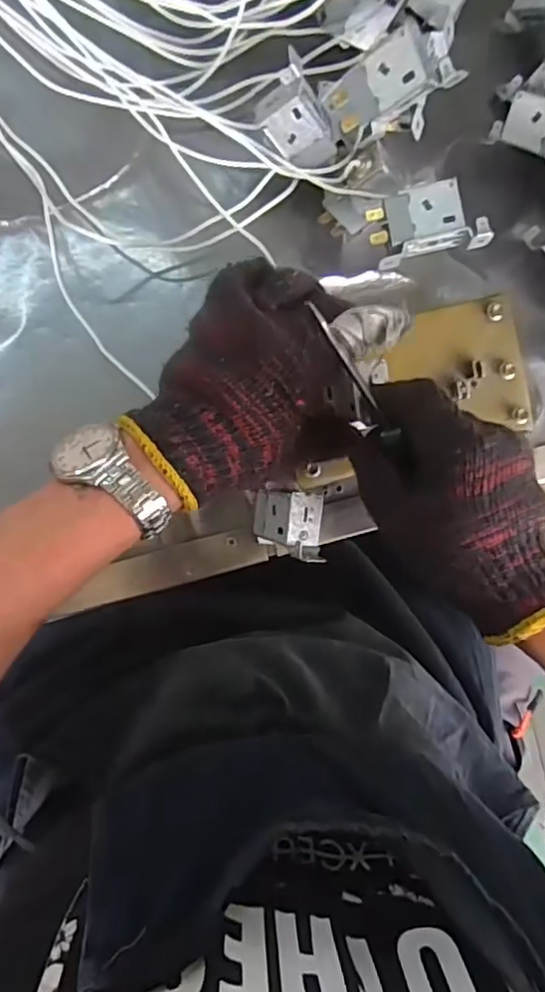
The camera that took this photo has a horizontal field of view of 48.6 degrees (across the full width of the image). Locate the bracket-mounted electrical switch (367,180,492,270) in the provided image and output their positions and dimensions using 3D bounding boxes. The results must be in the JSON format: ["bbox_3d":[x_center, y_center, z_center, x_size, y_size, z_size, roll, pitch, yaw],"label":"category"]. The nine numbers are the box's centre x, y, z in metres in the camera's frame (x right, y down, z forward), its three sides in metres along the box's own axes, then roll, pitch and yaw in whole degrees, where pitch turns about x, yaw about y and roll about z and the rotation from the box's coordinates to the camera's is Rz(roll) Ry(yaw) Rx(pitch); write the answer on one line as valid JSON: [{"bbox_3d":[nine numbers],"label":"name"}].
[{"bbox_3d":[0.092,-0.163,0.363,0.066,0.022,0.039,-11,91,7],"label":"bracket-mounted electrical switch"}]

